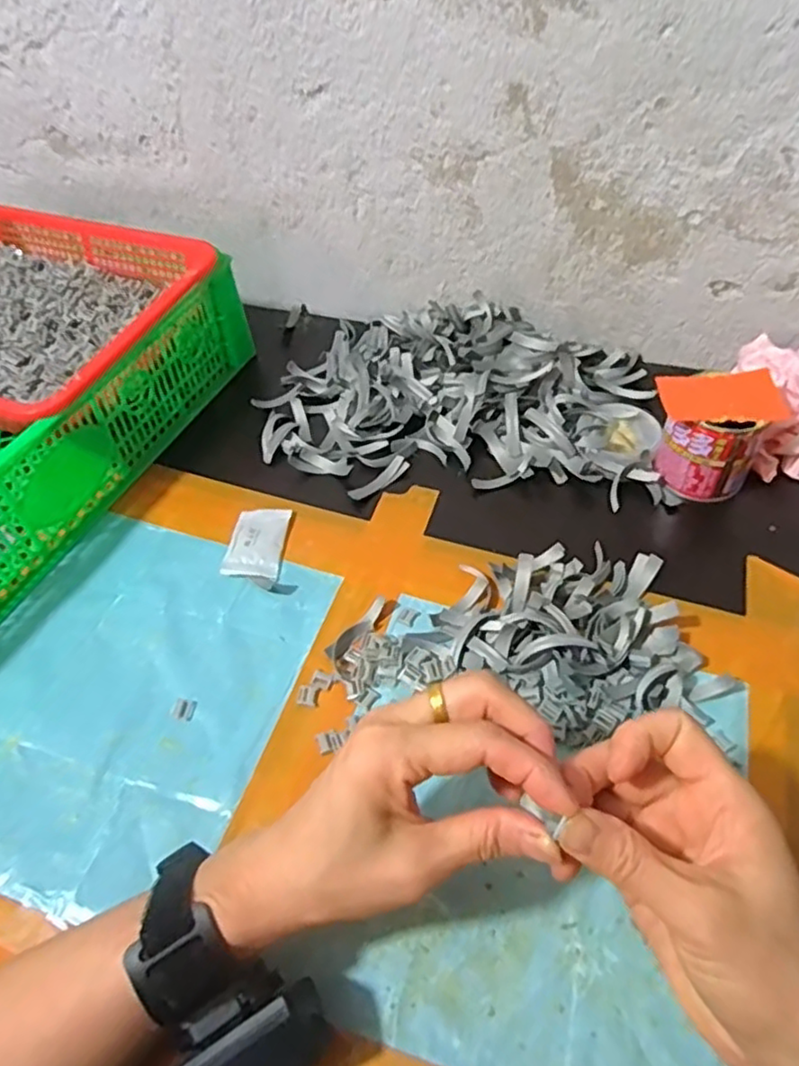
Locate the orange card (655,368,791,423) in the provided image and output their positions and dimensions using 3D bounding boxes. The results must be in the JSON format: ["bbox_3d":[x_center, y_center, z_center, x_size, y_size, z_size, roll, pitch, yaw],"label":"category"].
[{"bbox_3d":[0.225,-0.095,0.471,0.078,0.005,0.050,-3,50,5],"label":"orange card"}]

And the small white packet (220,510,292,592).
[{"bbox_3d":[-0.103,0.008,0.491,0.039,0.011,0.070,4,49,7],"label":"small white packet"}]

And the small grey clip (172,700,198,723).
[{"bbox_3d":[-0.132,0.108,0.412,0.014,0.004,0.013,4,50,8],"label":"small grey clip"}]

